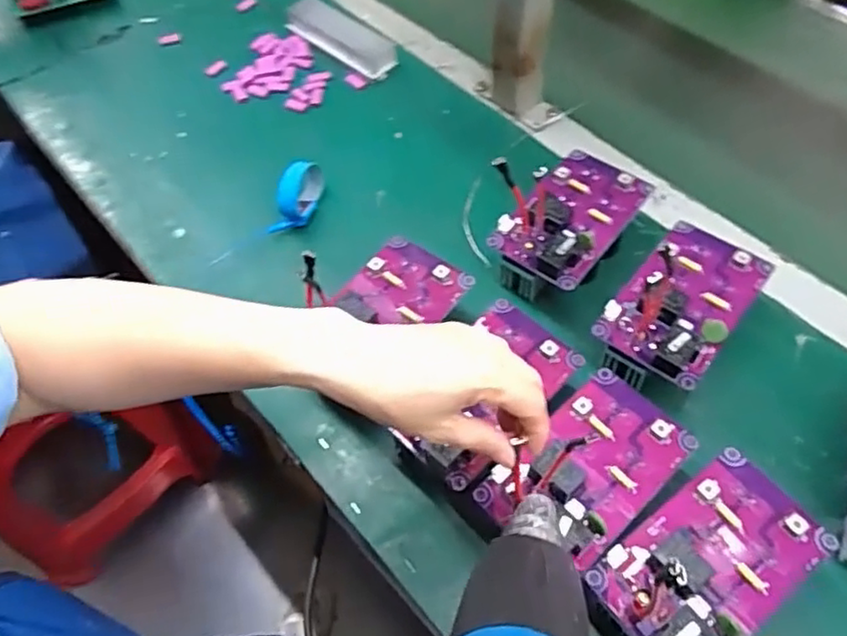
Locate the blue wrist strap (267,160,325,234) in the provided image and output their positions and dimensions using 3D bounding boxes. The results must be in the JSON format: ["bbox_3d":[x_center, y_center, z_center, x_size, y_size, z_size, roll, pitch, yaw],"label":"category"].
[{"bbox_3d":[-0.121,-0.120,0.645,0.022,0.045,0.081,20,60,16],"label":"blue wrist strap"}]

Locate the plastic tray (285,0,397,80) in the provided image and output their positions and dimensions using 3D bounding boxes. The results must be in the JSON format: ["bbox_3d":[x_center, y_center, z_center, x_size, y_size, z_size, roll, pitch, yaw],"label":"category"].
[{"bbox_3d":[-0.096,-0.333,0.792,0.155,0.026,0.055,35,65,23],"label":"plastic tray"}]

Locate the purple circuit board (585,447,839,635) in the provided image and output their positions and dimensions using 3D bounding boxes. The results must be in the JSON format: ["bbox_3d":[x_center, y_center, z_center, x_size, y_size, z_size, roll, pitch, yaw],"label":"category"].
[{"bbox_3d":[0.178,0.148,0.412,0.138,0.034,0.082,-34,61,-18],"label":"purple circuit board"}]

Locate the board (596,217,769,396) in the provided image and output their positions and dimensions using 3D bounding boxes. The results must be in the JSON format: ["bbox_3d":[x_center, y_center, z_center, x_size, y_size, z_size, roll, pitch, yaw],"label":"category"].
[{"bbox_3d":[0.204,-0.007,0.537,0.087,0.069,0.142,34,64,23],"label":"board"}]

